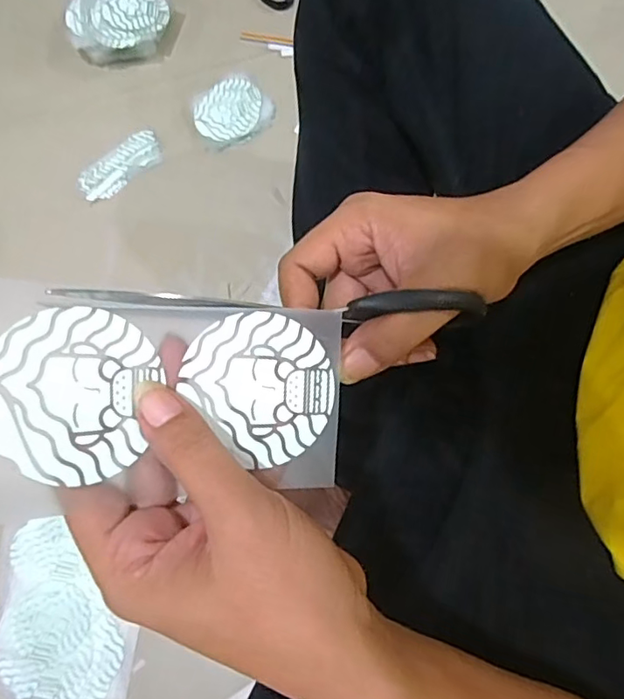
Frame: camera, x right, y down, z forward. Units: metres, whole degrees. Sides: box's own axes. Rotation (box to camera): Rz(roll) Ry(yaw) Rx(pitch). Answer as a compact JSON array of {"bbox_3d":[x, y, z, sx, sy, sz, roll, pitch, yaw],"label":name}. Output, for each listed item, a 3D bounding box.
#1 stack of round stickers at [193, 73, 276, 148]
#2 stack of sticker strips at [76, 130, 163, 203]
[{"bbox_3d":[-0.098,-0.292,0.677,0.087,0.013,0.090,41,78,10],"label":"stack of round stickers"},{"bbox_3d":[-0.230,-0.220,0.664,0.108,0.009,0.047,-37,78,-10],"label":"stack of sticker strips"}]

